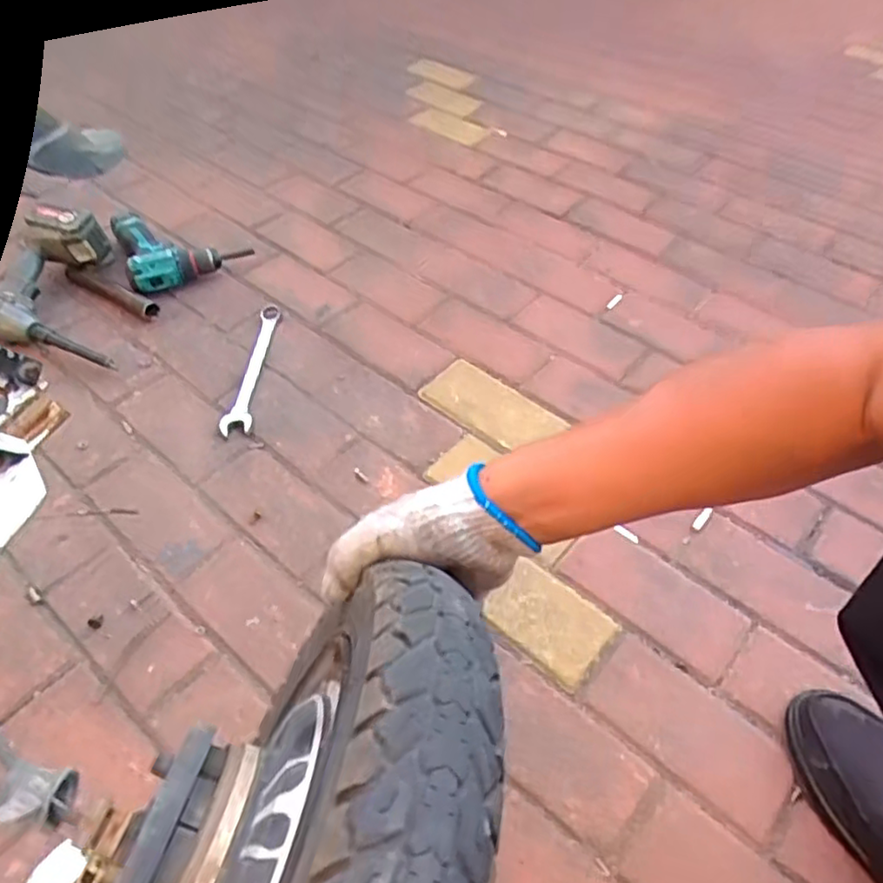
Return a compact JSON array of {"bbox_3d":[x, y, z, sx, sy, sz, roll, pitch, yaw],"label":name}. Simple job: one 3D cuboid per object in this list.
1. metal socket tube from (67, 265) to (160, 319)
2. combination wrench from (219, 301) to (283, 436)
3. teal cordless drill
[{"bbox_3d":[-0.531,-0.239,1.048,0.208,0.028,0.026,26,56,21],"label":"metal socket tube"},{"bbox_3d":[-0.278,-0.115,0.961,0.043,0.012,0.269,-1,51,1],"label":"combination wrench"},{"bbox_3d":[-0.473,-0.362,1.153,0.199,0.055,0.249,-27,55,-18],"label":"teal cordless drill"}]

